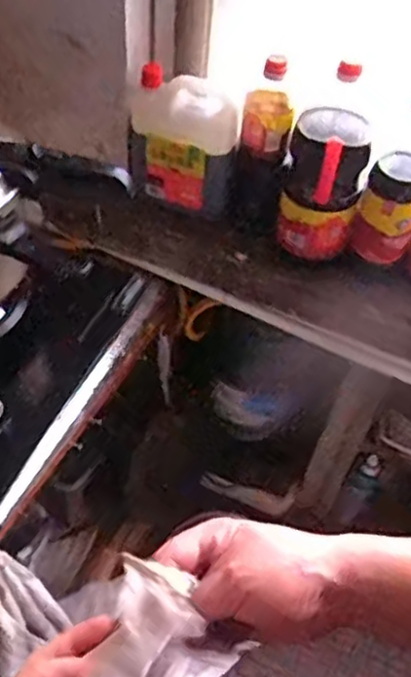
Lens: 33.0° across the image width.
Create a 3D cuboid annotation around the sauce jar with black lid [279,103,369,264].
[{"bbox_3d":[0.155,-0.211,0.926,0.097,0.172,0.109,11,49,4],"label":"sauce jar with black lid"}]

